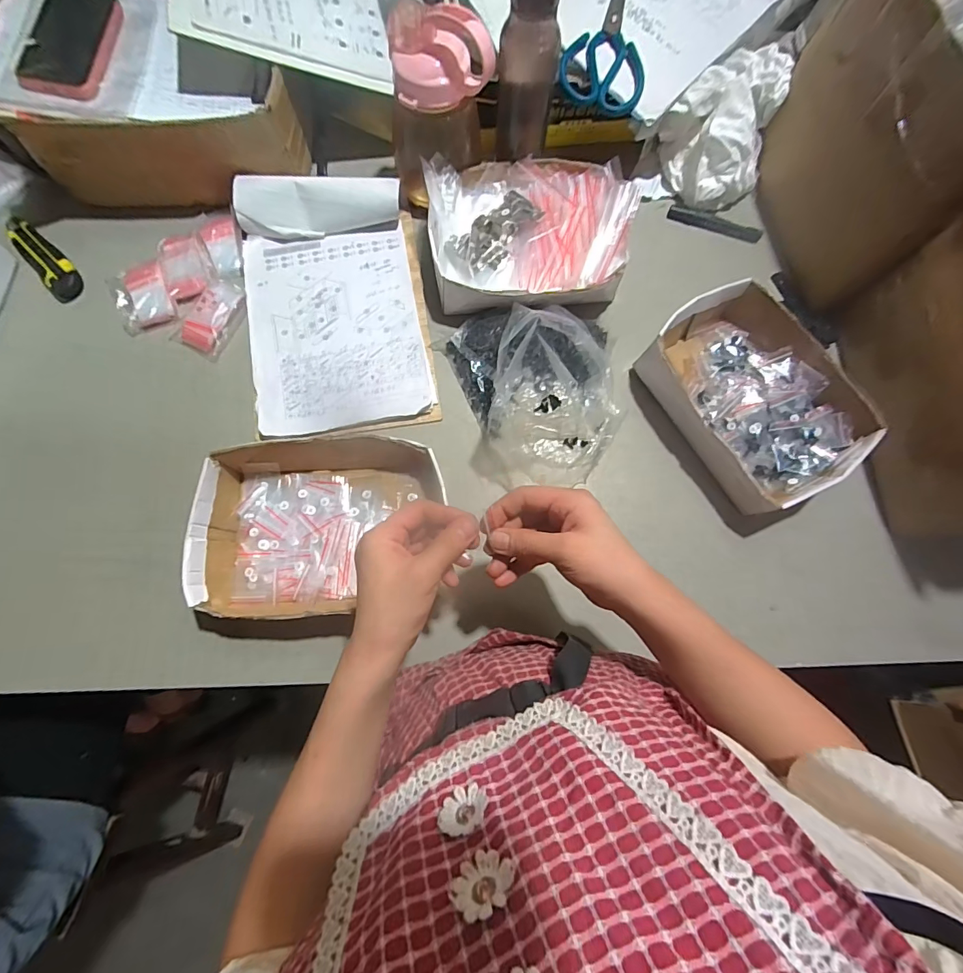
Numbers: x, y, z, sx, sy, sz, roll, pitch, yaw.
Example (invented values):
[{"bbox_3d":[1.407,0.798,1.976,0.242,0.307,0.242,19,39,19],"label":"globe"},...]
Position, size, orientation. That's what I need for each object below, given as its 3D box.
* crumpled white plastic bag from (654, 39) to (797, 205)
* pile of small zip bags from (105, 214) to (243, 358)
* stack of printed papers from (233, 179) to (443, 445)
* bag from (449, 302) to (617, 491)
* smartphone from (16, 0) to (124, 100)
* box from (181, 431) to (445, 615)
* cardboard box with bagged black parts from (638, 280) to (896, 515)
[{"bbox_3d":[0.347,-0.508,0.608,0.141,0.094,0.192,33,77,7],"label":"crumpled white plastic bag"},{"bbox_3d":[-0.377,-0.278,0.569,0.151,0.022,0.194,17,76,3],"label":"pile of small zip bags"},{"bbox_3d":[-0.186,-0.231,0.550,0.222,0.046,0.334,-10,76,-4],"label":"stack of printed papers"},{"bbox_3d":[0.065,-0.121,0.501,0.203,0.109,0.231,-1,76,-1],"label":"bag"},{"bbox_3d":[-0.477,-0.520,0.508,0.081,0.018,0.163,2,76,-1],"label":"smartphone"},{"bbox_3d":[-0.170,0.041,0.472,0.250,0.060,0.189,-3,76,-2],"label":"box"},{"bbox_3d":[0.324,-0.108,0.535,0.184,0.072,0.255,-35,79,-9],"label":"cardboard box with bagged black parts"}]

